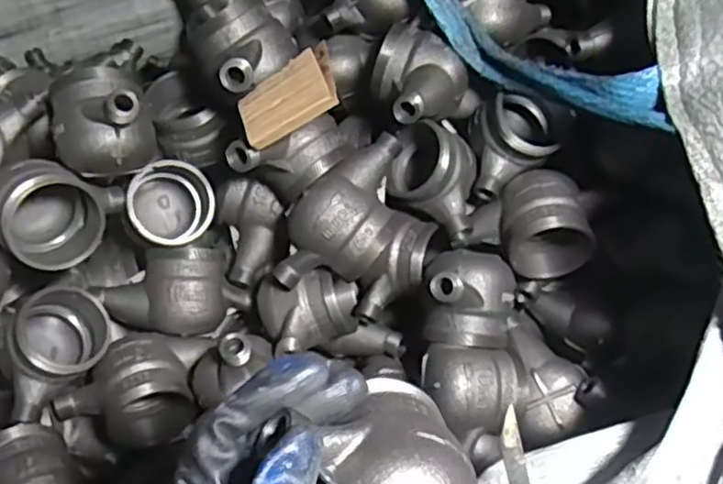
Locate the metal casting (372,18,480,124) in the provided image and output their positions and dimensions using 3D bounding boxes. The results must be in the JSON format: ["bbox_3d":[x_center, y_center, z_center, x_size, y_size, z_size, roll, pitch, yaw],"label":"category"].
[{"bbox_3d":[0.053,-0.146,0.650,0.080,0.076,0.103,28,76,31],"label":"metal casting"}]

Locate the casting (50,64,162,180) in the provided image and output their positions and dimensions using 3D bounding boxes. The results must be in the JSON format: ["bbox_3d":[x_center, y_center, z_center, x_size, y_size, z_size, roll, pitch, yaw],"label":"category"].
[{"bbox_3d":[-0.223,-0.106,0.593,0.079,0.081,0.084,-10,50,-11],"label":"casting"}]

